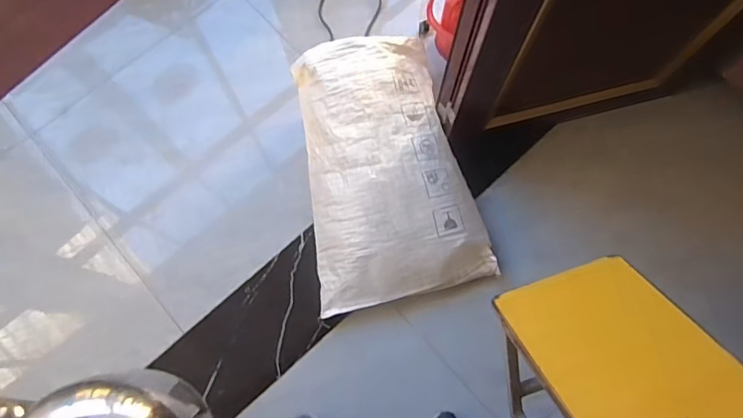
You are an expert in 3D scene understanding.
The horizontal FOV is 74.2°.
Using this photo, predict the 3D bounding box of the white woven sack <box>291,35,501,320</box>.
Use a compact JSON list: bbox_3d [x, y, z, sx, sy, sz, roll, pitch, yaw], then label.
[{"bbox_3d":[0.024,-0.114,1.351,0.472,0.128,0.724,-15,85,-1],"label":"white woven sack"}]

